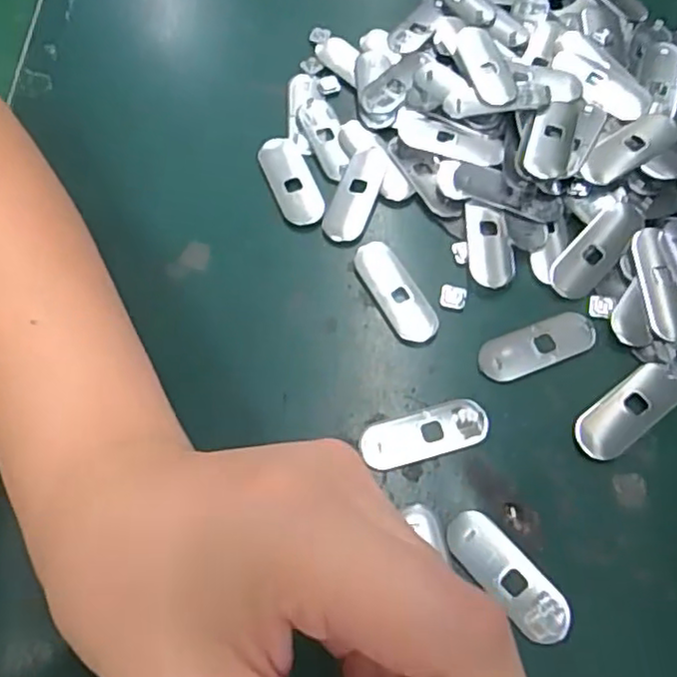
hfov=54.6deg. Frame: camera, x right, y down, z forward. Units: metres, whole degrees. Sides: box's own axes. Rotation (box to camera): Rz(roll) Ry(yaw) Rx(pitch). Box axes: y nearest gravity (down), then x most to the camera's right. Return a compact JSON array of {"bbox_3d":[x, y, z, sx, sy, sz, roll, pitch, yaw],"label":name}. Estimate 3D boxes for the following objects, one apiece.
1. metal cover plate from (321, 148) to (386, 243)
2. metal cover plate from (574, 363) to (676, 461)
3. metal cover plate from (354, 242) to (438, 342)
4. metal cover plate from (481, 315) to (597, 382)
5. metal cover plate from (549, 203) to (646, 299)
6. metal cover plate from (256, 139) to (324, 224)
[{"bbox_3d":[0.008,-0.066,0.300,0.019,0.004,0.050,18,67,9],"label":"metal cover plate"},{"bbox_3d":[0.113,0.028,0.254,0.049,0.005,0.019,-34,69,-14],"label":"metal cover plate"},{"bbox_3d":[0.024,-0.021,0.279,0.019,0.004,0.051,-27,67,-11],"label":"metal cover plate"},{"bbox_3d":[0.081,0.003,0.268,0.050,0.004,0.017,-19,66,-8],"label":"metal cover plate"},{"bbox_3d":[0.112,-0.039,0.282,0.018,0.004,0.053,42,84,4],"label":"metal cover plate"},{"bbox_3d":[-0.022,-0.074,0.303,0.020,0.004,0.051,-23,67,-10],"label":"metal cover plate"}]

